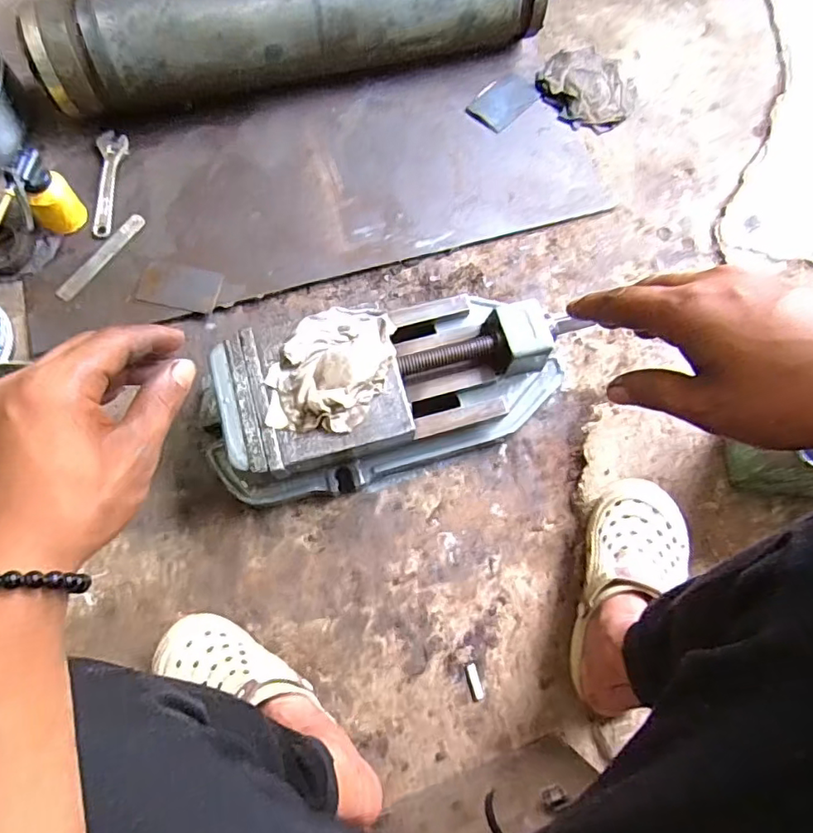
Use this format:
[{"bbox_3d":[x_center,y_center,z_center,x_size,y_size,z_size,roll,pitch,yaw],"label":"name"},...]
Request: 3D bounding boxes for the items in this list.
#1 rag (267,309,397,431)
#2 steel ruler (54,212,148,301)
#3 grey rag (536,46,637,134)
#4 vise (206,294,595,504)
[{"bbox_3d":[-0.090,-0.064,0.661,0.134,0.034,0.170,12,73,5],"label":"rag"},{"bbox_3d":[-0.442,-0.233,0.800,0.023,0.004,0.166,32,71,6],"label":"steel ruler"},{"bbox_3d":[0.322,-0.588,0.979,0.166,0.027,0.177,32,76,10],"label":"grey rag"},{"bbox_3d":[-0.029,-0.035,0.736,0.460,0.142,0.201,-20,73,-5],"label":"vise"}]

